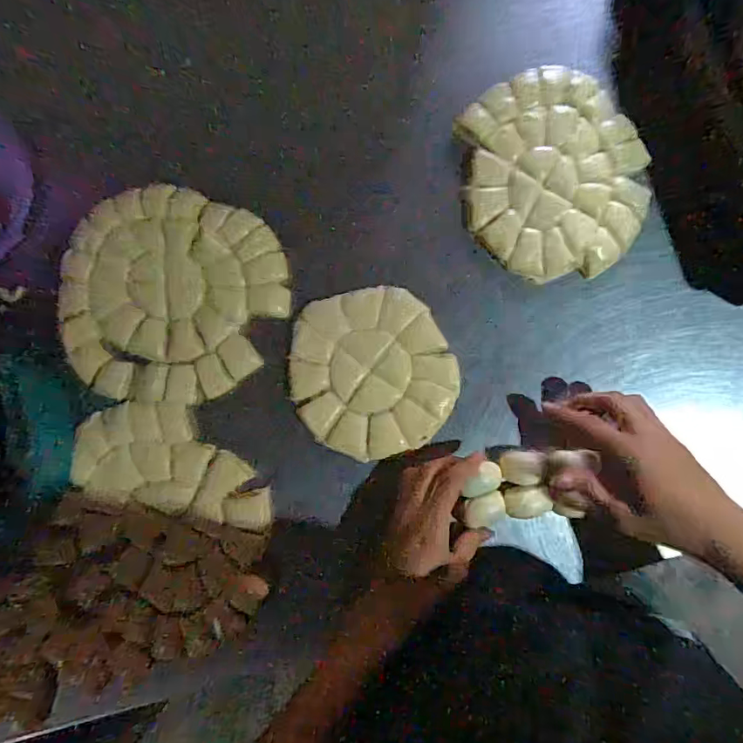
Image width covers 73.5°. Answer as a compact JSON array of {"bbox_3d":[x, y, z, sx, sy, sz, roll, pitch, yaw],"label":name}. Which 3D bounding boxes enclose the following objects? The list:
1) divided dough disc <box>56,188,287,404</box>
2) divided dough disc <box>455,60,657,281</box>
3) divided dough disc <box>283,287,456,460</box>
[{"bbox_3d":[-0.211,-0.076,0.523,0.229,0.017,0.217,0,87,3],"label":"divided dough disc"},{"bbox_3d":[0.182,-0.200,0.497,0.173,0.014,0.207,-6,86,5],"label":"divided dough disc"},{"bbox_3d":[-0.002,-0.001,0.499,0.159,0.016,0.167,0,86,5],"label":"divided dough disc"}]

